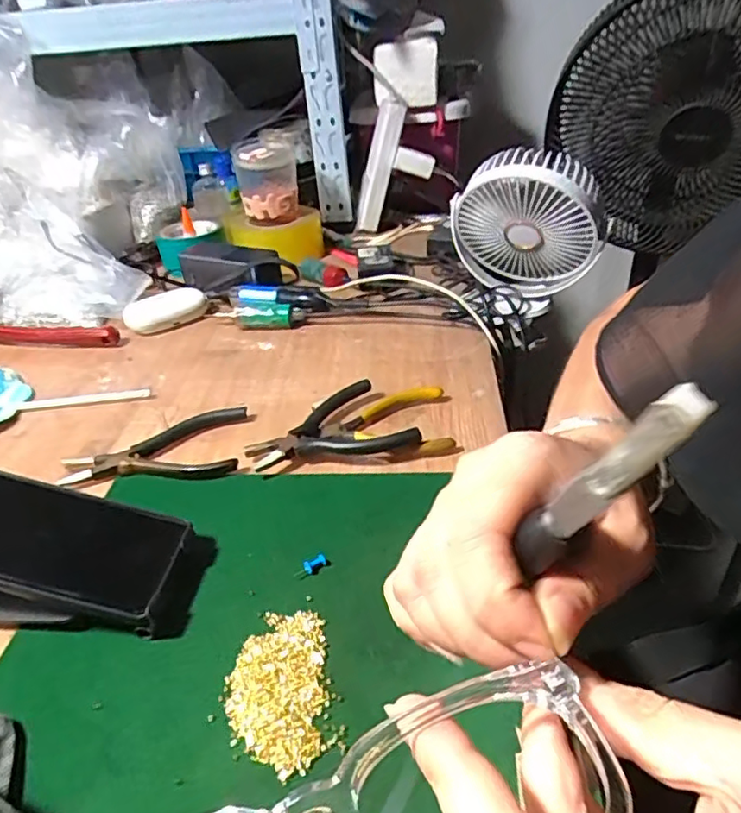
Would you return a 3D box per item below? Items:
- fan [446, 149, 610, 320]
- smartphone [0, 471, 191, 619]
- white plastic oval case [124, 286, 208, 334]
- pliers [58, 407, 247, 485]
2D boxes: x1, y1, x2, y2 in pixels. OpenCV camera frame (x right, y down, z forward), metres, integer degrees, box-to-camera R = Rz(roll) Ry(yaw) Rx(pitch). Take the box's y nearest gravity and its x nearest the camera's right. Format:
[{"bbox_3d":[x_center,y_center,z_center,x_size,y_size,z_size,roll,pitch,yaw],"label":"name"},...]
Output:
[{"bbox_3d":[0.165,-0.190,0.634,0.153,0.165,0.090,6,35,15],"label":"fan"},{"bbox_3d":[-0.200,0.077,0.357,0.162,0.010,0.076,16,35,-4],"label":"smartphone"},{"bbox_3d":[-0.245,-0.116,0.710,0.094,0.033,0.051,-24,38,-26],"label":"white plastic oval case"},{"bbox_3d":[-0.176,0.035,0.490,0.138,0.014,0.080,-7,34,-3],"label":"pliers"}]

